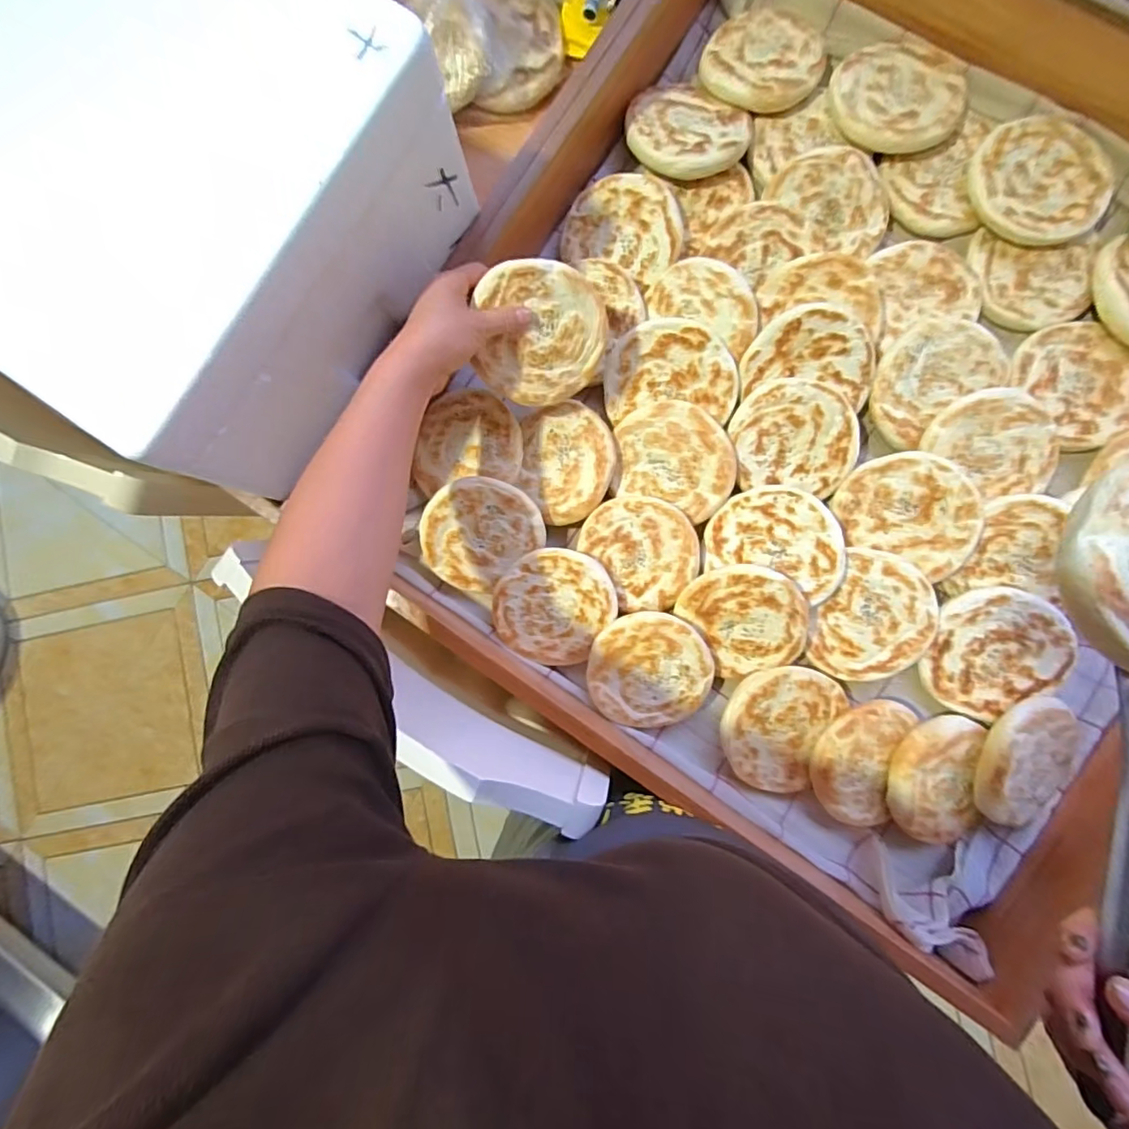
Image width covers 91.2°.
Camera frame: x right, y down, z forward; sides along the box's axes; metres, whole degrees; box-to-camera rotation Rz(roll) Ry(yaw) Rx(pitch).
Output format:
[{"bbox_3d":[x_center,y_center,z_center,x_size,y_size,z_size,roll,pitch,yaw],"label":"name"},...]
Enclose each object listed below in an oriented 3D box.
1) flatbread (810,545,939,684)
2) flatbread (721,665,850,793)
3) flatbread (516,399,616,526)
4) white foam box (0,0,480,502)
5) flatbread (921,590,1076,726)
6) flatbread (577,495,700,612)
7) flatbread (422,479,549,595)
[{"bbox_3d":[0.296,0.053,0.528,0.094,0.025,0.120,17,88,5],"label":"flatbread"},{"bbox_3d":[0.202,0.152,0.523,0.100,0.026,0.118,26,89,5],"label":"flatbread"},{"bbox_3d":[0.001,-0.102,0.551,0.093,0.016,0.117,5,87,5],"label":"flatbread"},{"bbox_3d":[-0.385,-0.340,0.446,0.515,0.169,0.331,33,90,5],"label":"white foam box"},{"bbox_3d":[0.401,0.081,0.516,0.122,0.010,0.113,2,98,13],"label":"flatbread"},{"bbox_3d":[0.078,-0.015,0.538,0.098,0.012,0.115,-33,85,2],"label":"flatbread"},{"bbox_3d":[-0.088,-0.031,0.548,0.123,0.012,0.105,-41,105,16],"label":"flatbread"}]

